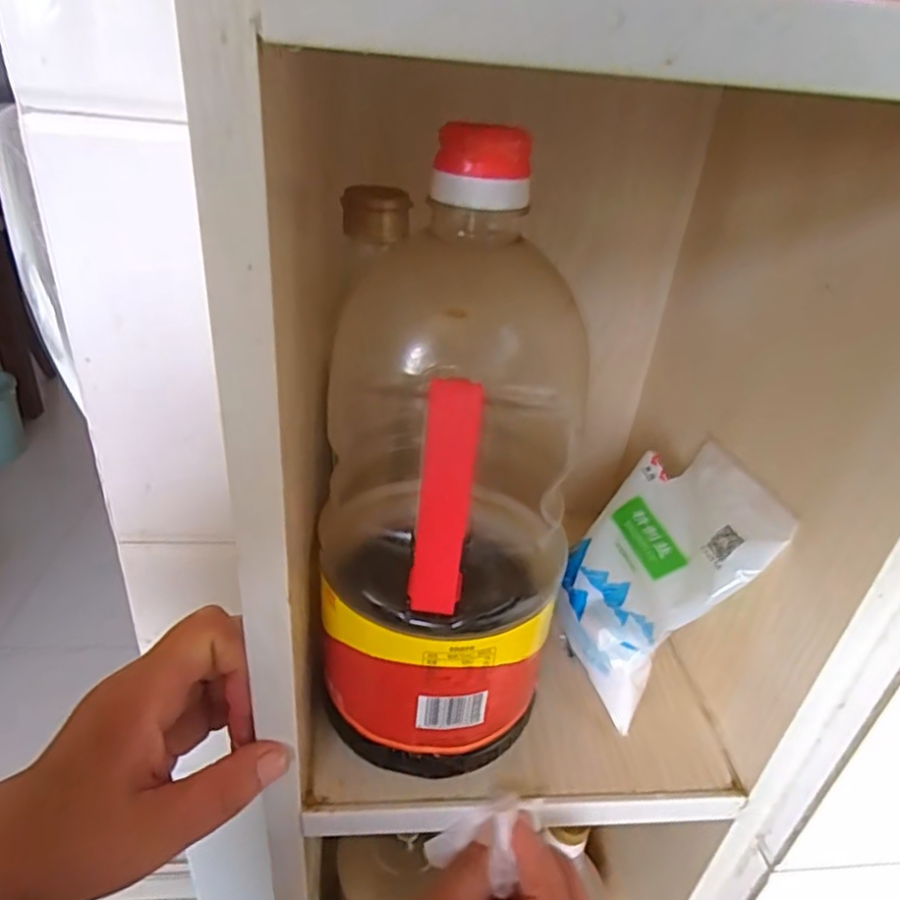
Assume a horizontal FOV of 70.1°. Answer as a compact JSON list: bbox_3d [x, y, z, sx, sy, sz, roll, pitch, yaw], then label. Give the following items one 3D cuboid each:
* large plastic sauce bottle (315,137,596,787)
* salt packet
[{"bbox_3d":[-0.001,0.014,0.278,0.104,0.254,0.102,-1,32,-11],"label":"large plastic sauce bottle"},{"bbox_3d":[0.111,0.064,0.355,0.026,0.137,0.094,32,16,-36],"label":"salt packet"}]

